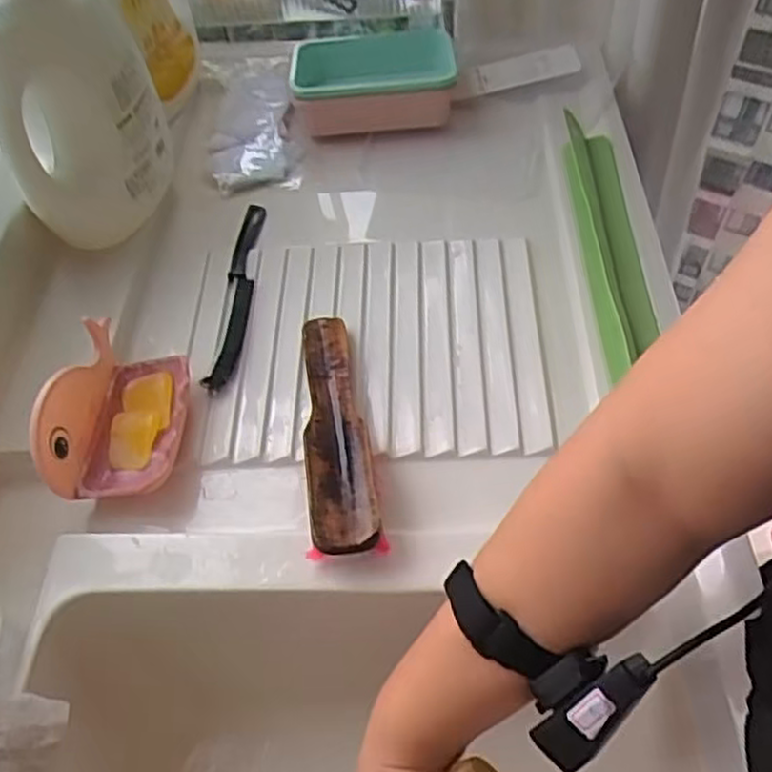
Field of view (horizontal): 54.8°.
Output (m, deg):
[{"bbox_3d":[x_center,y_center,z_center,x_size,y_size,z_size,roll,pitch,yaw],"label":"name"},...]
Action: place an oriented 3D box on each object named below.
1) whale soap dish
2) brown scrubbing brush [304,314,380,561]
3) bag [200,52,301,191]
[{"bbox_3d":[-0.202,0.016,0.578,0.092,0.070,0.140,3,53,5],"label":"whale soap dish"},{"bbox_3d":[-0.040,0.030,0.564,0.046,0.037,0.218,-9,53,-4],"label":"brown scrubbing brush"},{"bbox_3d":[-0.149,-0.296,0.815,0.098,0.045,0.200,-6,53,-2],"label":"bag"}]

